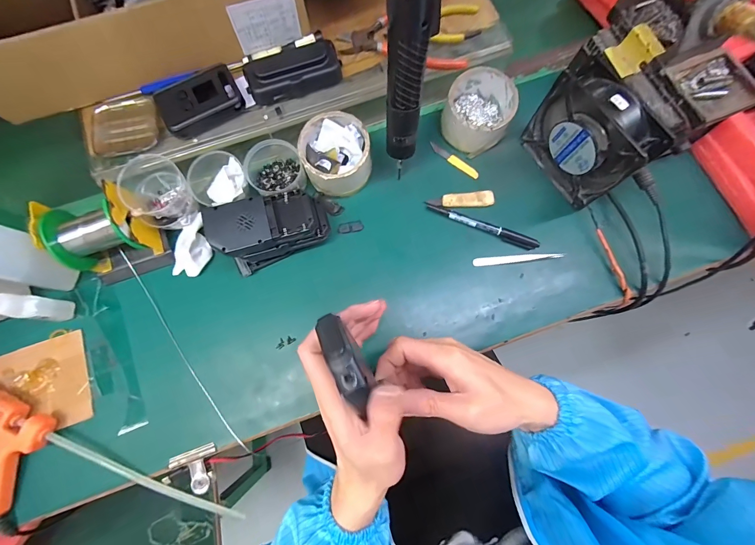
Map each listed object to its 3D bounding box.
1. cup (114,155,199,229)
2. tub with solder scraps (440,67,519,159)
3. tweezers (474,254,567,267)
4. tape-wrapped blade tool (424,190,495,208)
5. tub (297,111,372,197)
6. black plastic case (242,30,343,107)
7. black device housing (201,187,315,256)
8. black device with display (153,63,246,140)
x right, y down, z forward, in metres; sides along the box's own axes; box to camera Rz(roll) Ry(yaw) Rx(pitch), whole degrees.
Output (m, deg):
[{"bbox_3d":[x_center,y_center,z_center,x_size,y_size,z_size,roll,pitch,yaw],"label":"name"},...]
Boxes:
[{"bbox_3d":[-0.247,-0.090,0.390,0.072,0.061,0.068,38,81,8],"label":"cup"},{"bbox_3d":[0.126,-0.199,0.429,0.080,0.054,0.093,37,81,8],"label":"tub with solder scraps"},{"bbox_3d":[0.170,-0.018,0.413,0.109,0.004,0.010,-6,78,-1],"label":"tweezers"},{"bbox_3d":[0.102,-0.089,0.428,0.080,0.007,0.019,-5,78,0],"label":"tape-wrapped blade tool"},{"bbox_3d":[-0.048,-0.135,0.411,0.077,0.065,0.084,0,78,1],"label":"tub"},{"bbox_3d":[-0.096,-0.230,0.391,0.103,0.024,0.067,-21,79,-4],"label":"black plastic case"},{"bbox_3d":[-0.126,-0.053,0.378,0.116,0.017,0.059,-14,78,-2],"label":"black device housing"},{"bbox_3d":[-0.194,-0.187,0.380,0.085,0.022,0.050,-26,79,-5],"label":"black device with display"}]

